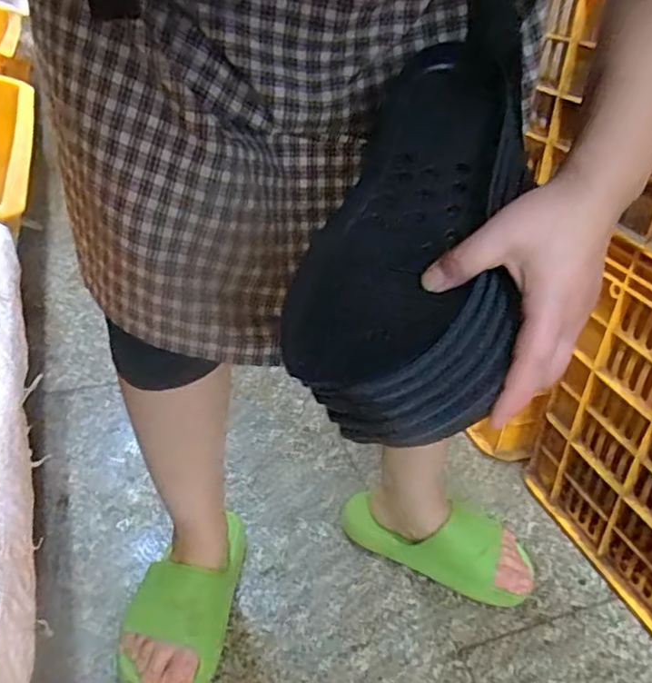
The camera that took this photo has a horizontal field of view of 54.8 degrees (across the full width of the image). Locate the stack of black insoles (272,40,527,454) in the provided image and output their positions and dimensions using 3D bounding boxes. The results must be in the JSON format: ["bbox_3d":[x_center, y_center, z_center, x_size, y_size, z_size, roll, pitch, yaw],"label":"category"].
[{"bbox_3d":[0.059,-0.078,0.386,0.117,0.035,0.284,11,62,10],"label":"stack of black insoles"}]

